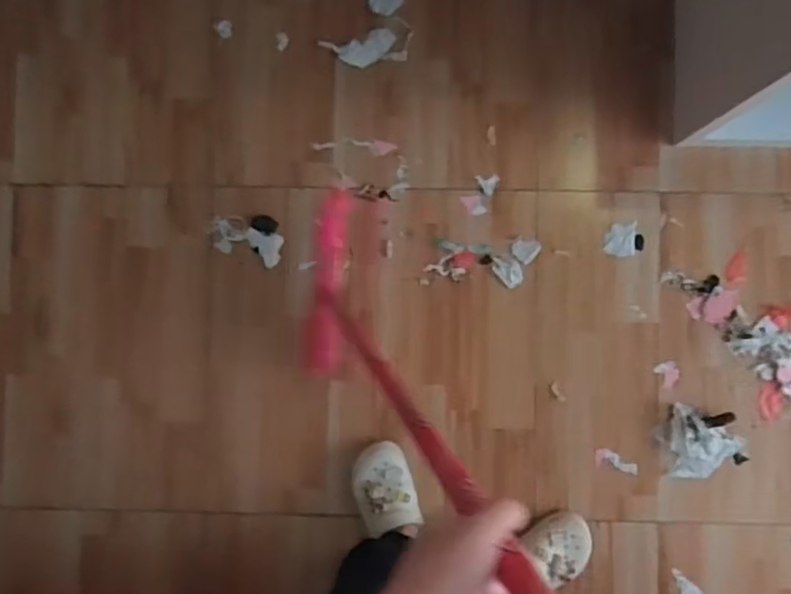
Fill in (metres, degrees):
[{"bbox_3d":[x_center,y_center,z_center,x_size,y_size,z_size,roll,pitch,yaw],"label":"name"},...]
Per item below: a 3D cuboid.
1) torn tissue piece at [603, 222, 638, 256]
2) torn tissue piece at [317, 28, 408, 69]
[{"bbox_3d":[0.412,-0.106,1.229,0.053,0.004,0.063,8,88,1],"label":"torn tissue piece"},{"bbox_3d":[-0.058,-0.454,1.238,0.148,0.007,0.064,-10,88,1],"label":"torn tissue piece"}]

